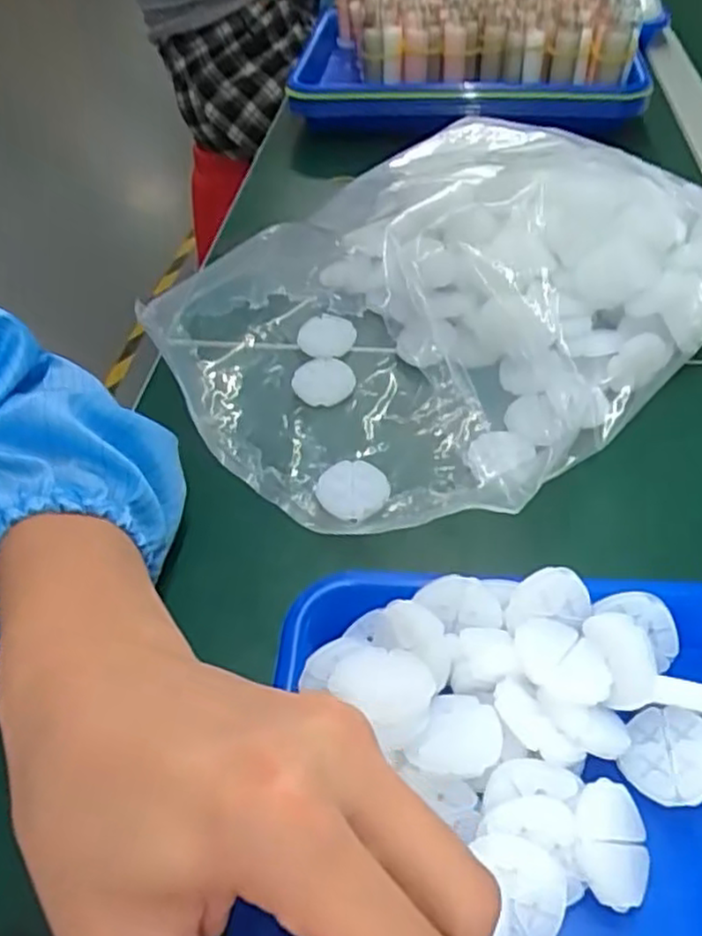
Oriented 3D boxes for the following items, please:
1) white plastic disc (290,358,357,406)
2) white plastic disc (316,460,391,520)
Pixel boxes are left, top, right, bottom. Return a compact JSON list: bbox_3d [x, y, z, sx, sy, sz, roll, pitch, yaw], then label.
[{"bbox_3d":[-0.016,-0.055,0.438,0.038,0.004,0.038,-2,47,3],"label":"white plastic disc"},{"bbox_3d":[0.001,0.010,0.370,0.037,0.007,0.039,-1,50,1],"label":"white plastic disc"}]

